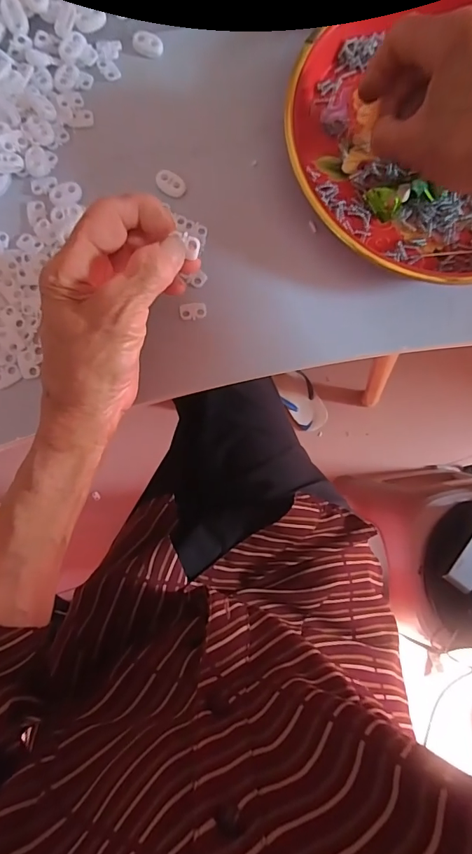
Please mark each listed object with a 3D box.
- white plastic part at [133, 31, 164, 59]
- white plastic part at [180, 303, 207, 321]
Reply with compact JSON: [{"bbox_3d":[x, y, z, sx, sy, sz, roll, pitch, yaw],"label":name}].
[{"bbox_3d":[-0.064,-0.279,0.315,0.021,0.007,0.015,4,84,-4],"label":"white plastic part"},{"bbox_3d":[-0.029,-0.080,0.298,0.019,0.004,0.011,-11,85,-5],"label":"white plastic part"}]

